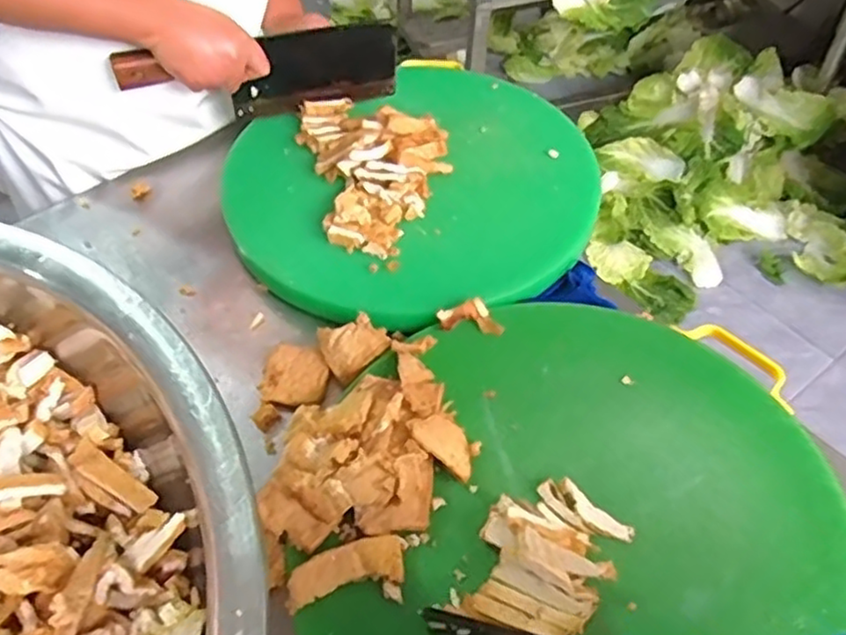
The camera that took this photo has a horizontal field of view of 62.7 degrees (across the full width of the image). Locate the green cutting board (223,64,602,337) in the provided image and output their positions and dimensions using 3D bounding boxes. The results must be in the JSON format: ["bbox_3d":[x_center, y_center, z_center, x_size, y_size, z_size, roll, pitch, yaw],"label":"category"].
[{"bbox_3d":[-0.005,-0.155,0.734,0.394,0.039,0.364,-30,61,-24],"label":"green cutting board"}]

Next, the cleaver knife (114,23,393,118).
[{"bbox_3d":[-0.171,-0.266,0.763,0.292,0.107,0.020,-17,54,-11],"label":"cleaver knife"}]

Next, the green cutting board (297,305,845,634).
[{"bbox_3d":[0.127,0.155,0.515,0.367,0.022,0.393,6,52,6],"label":"green cutting board"}]

